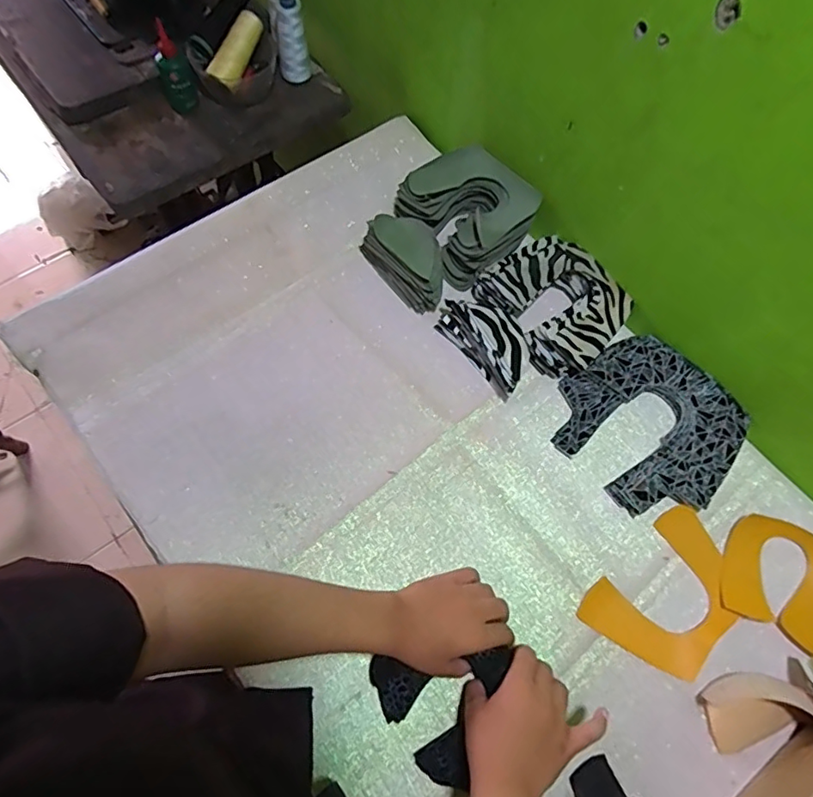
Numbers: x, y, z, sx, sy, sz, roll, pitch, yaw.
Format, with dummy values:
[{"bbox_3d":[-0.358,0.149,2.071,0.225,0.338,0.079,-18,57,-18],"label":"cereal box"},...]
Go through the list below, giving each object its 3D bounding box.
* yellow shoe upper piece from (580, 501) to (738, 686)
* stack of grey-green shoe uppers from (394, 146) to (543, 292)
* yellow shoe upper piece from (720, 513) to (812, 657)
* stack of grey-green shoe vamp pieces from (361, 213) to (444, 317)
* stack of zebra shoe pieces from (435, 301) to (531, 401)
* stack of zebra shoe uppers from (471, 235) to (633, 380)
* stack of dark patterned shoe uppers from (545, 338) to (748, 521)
[{"bbox_3d":[0.275,0.202,0.563,0.169,0.009,0.117,-41,75,-18],"label":"yellow shoe upper piece"},{"bbox_3d":[0.085,-0.243,0.708,0.144,0.054,0.162,-32,72,-15],"label":"stack of grey-green shoe uppers"},{"bbox_3d":[0.396,0.187,0.571,0.113,0.018,0.118,30,69,9],"label":"yellow shoe upper piece"},{"bbox_3d":[0.007,-0.172,0.673,0.063,0.065,0.129,-36,74,-16],"label":"stack of grey-green shoe vamp pieces"},{"bbox_3d":[0.100,-0.075,0.644,0.068,0.051,0.135,-36,73,-16],"label":"stack of zebra shoe pieces"},{"bbox_3d":[0.187,-0.120,0.669,0.139,0.037,0.163,-34,73,-16],"label":"stack of zebra shoe uppers"},{"bbox_3d":[0.278,0.029,0.622,0.185,0.028,0.188,-36,73,-16],"label":"stack of dark patterned shoe uppers"}]

